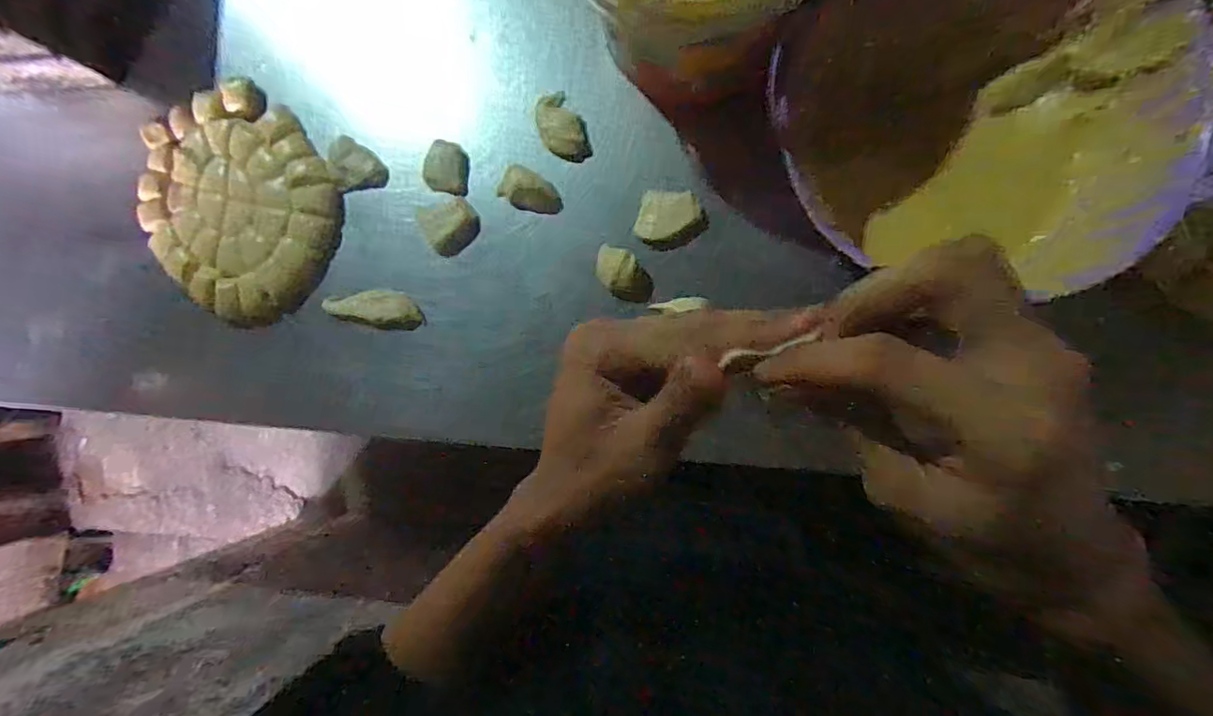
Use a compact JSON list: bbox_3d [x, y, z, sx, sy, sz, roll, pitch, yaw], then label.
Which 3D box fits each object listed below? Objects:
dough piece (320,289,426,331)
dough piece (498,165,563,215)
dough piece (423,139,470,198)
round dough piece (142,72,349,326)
[{"bbox_3d":[-0.242,-0.051,0.565,0.099,0.015,0.038,7,88,-4],"label":"dough piece"},{"bbox_3d":[-0.076,-0.167,0.558,0.062,0.018,0.037,30,92,8],"label":"dough piece"},{"bbox_3d":[-0.166,-0.197,0.564,0.045,0.016,0.049,7,88,8],"label":"dough piece"},{"bbox_3d":[-0.391,-0.162,0.588,0.244,0.024,0.203,44,94,7],"label":"round dough piece"}]

